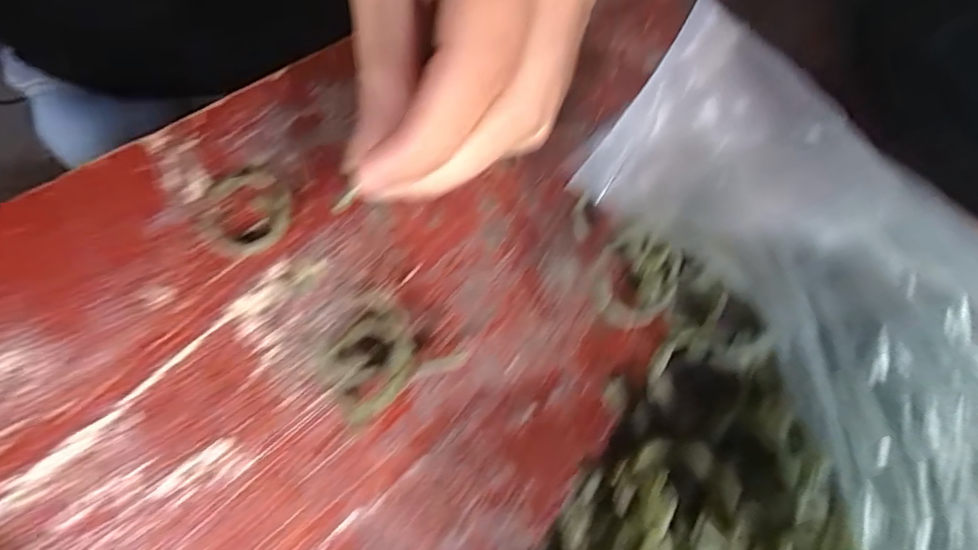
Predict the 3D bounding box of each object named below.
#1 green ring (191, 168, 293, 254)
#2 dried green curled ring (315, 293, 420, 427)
[{"bbox_3d":[-0.071,-0.018,0.146,0.027,0.007,0.025,0,71,-1],"label":"green ring"},{"bbox_3d":[-0.032,0.021,0.130,0.025,0.009,0.030,35,74,10],"label":"dried green curled ring"}]

